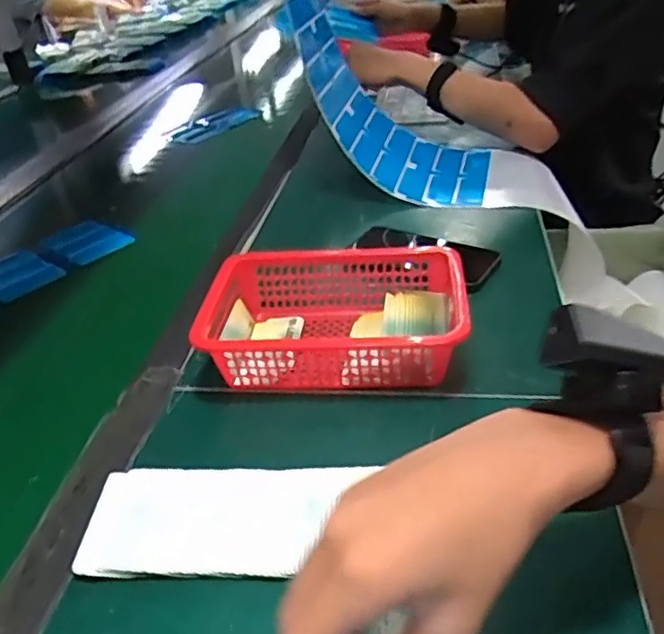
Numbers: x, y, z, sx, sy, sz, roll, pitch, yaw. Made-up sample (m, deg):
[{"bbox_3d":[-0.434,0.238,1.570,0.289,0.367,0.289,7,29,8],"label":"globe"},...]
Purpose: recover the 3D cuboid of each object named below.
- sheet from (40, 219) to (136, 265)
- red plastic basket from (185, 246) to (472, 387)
[{"bbox_3d":[-0.325,-0.105,0.843,0.114,0.006,0.082,22,44,36],"label":"sheet"},{"bbox_3d":[0.003,0.003,0.558,0.210,0.063,0.145,-3,34,6],"label":"red plastic basket"}]

